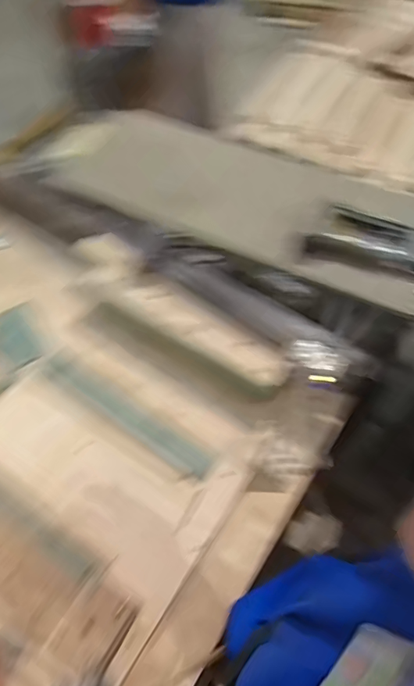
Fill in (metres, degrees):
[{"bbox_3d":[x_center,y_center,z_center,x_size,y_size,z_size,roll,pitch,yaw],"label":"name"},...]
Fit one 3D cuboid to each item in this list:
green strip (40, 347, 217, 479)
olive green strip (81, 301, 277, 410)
[{"bbox_3d":[-0.139,0.112,0.739,0.344,0.016,0.051,30,70,18],"label":"green strip"},{"bbox_3d":[-0.056,0.024,0.769,0.355,0.072,0.014,26,34,10],"label":"olive green strip"}]

